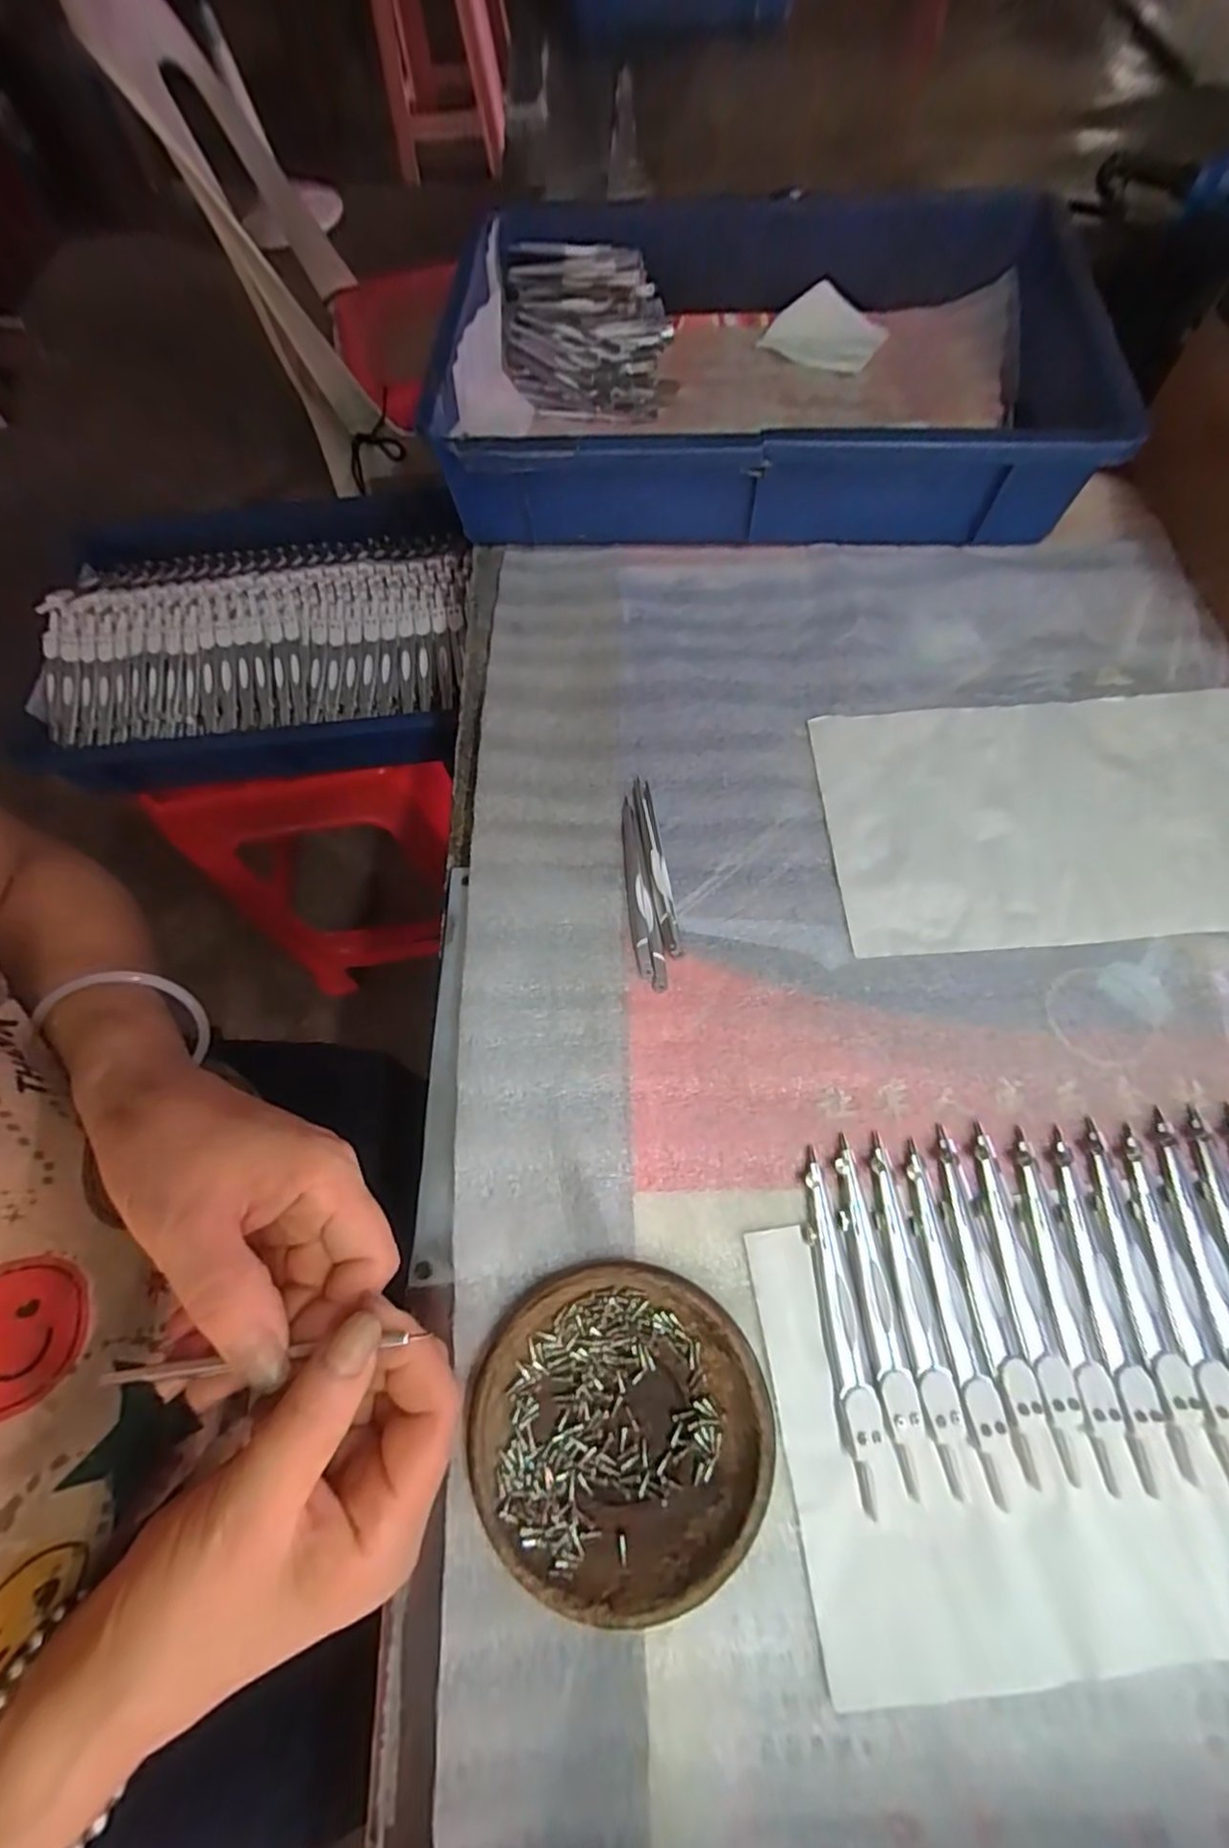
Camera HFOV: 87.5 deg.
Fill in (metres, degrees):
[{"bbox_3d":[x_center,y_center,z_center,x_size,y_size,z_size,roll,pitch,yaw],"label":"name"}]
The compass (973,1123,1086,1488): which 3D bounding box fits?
[{"bbox_3d":[0.172,0.153,0.269,0.015,0.007,0.124,-7,68,0],"label":"compass"}]

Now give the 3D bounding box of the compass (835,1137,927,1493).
[{"bbox_3d":[0.110,0.160,0.269,0.014,0.006,0.125,-7,68,0],"label":"compass"}]

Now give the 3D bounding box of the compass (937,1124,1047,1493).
[{"bbox_3d":[0.156,0.155,0.269,0.015,0.007,0.125,-8,68,0],"label":"compass"}]

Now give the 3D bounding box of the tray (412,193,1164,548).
[{"bbox_3d":[0.103,-0.414,0.464,0.406,0.075,0.328,3,68,4],"label":"tray"}]

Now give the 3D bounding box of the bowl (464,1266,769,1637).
[{"bbox_3d":[0.002,0.198,0.253,0.112,0.017,0.108,-1,68,3],"label":"bowl"}]

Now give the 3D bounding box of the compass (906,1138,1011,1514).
[{"bbox_3d":[0.141,0.160,0.268,0.015,0.006,0.127,-8,68,-1],"label":"compass"}]

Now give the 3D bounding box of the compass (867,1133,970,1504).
[{"bbox_3d":[0.126,0.159,0.270,0.015,0.007,0.125,-7,68,0],"label":"compass"}]

